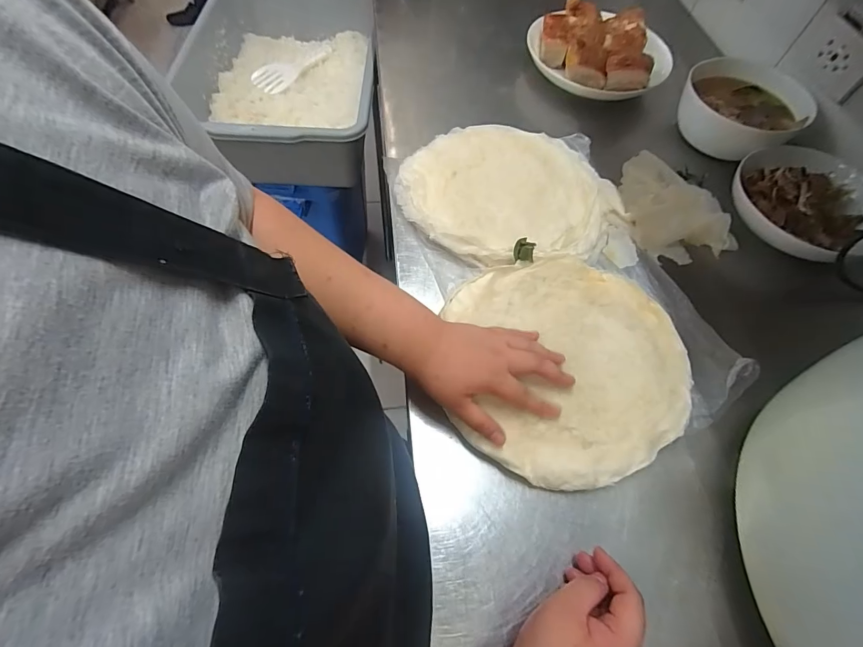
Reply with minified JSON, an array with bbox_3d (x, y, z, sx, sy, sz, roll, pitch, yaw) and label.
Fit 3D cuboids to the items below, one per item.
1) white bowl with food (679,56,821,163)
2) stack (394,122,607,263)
[{"bbox_3d":[0.484,-0.335,0.643,0.156,0.077,0.172,-37,69,-20],"label":"white bowl with food"},{"bbox_3d":[0.103,-0.193,0.571,0.273,0.014,0.262,27,64,11],"label":"stack"}]

